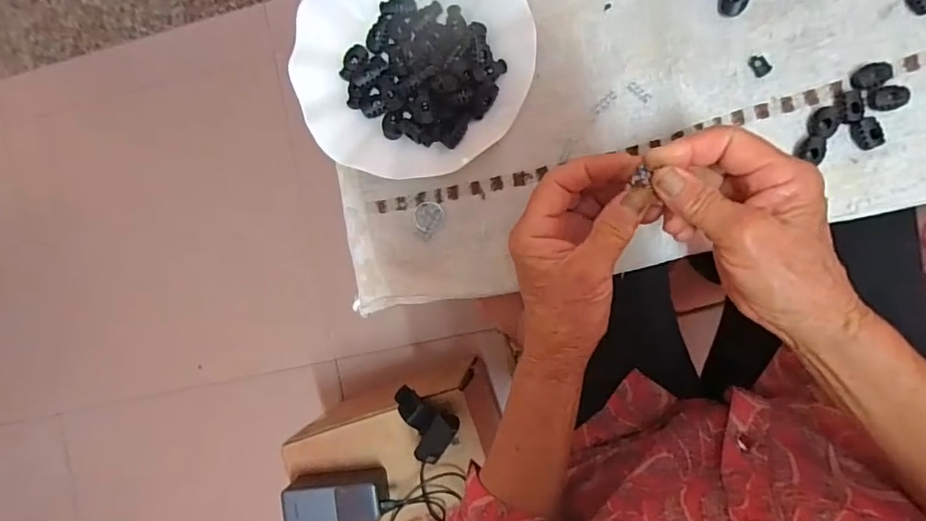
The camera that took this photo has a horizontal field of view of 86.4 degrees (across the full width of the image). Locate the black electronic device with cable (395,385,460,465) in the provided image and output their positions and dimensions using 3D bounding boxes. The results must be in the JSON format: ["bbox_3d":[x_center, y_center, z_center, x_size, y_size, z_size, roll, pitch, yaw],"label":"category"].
[{"bbox_3d":[-0.058,0.217,0.644,0.093,0.040,0.070,26,93,7],"label":"black electronic device with cable"}]

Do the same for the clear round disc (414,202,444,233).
[{"bbox_3d":[-0.027,-0.035,0.388,0.021,0.004,0.024,43,95,5],"label":"clear round disc"}]

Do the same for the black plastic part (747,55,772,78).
[{"bbox_3d":[0.215,-0.142,0.357,0.011,0.006,0.017,-35,84,4],"label":"black plastic part"}]

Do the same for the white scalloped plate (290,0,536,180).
[{"bbox_3d":[-0.040,-0.157,0.376,0.175,0.023,0.176,0,90,7],"label":"white scalloped plate"}]

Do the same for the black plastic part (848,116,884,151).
[{"bbox_3d":[0.282,-0.088,0.343,0.019,0.004,0.021,-18,88,7],"label":"black plastic part"}]

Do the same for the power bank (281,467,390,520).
[{"bbox_3d":[-0.167,0.316,0.655,0.130,0.047,0.055,-7,89,7],"label":"power bank"}]

